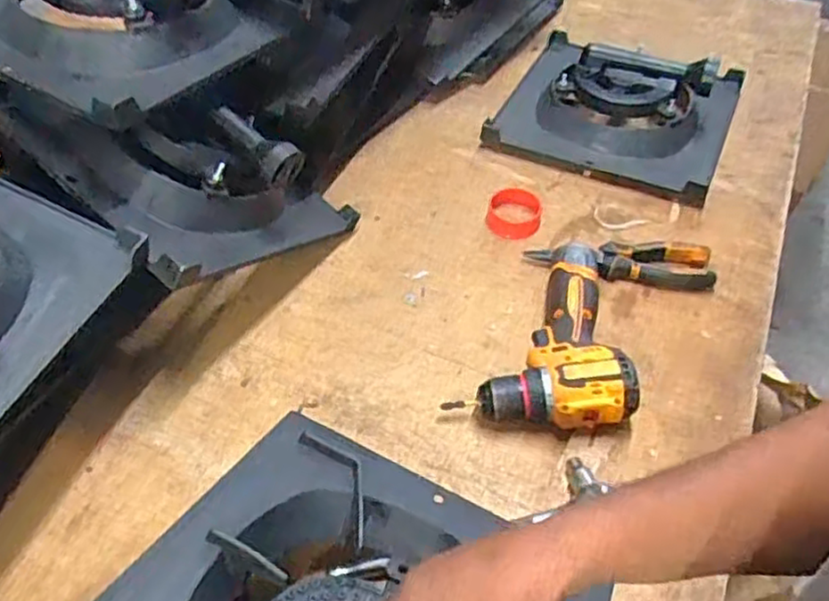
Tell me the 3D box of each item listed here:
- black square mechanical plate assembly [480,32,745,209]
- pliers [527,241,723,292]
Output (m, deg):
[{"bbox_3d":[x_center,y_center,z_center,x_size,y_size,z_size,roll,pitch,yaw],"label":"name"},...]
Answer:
[{"bbox_3d":[0.286,-0.291,0.972,0.298,0.090,0.299,18,51,15],"label":"black square mechanical plate assembly"},{"bbox_3d":[0.232,-0.049,0.803,0.203,0.023,0.070,8,49,7],"label":"pliers"}]

